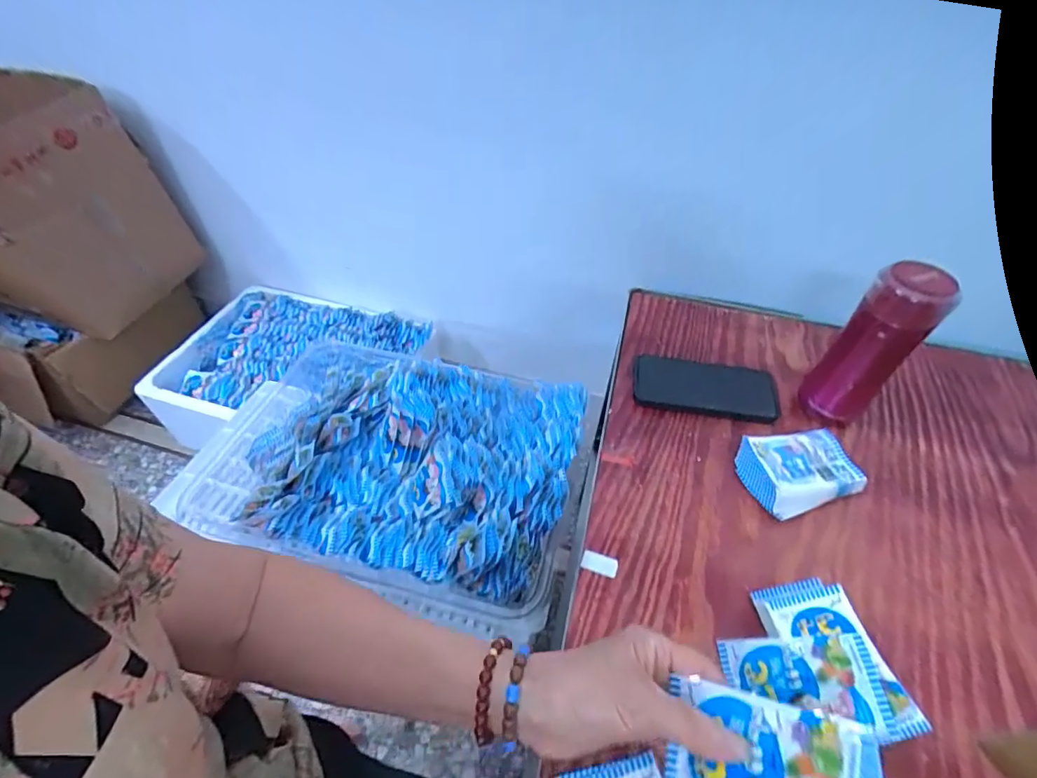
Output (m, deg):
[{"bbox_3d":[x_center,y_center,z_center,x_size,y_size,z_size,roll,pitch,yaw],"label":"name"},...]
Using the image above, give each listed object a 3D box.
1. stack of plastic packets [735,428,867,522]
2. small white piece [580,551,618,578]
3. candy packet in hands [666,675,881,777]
[{"bbox_3d":[0.292,0.085,0.502,0.110,0.032,0.082,-12,49,-12],"label":"stack of plastic packets"},{"bbox_3d":[0.075,0.162,0.444,0.033,0.004,0.018,11,48,9],"label":"small white piece"},{"bbox_3d":[0.129,0.200,0.253,0.103,0.012,0.064,-15,52,45],"label":"candy packet in hands"}]

